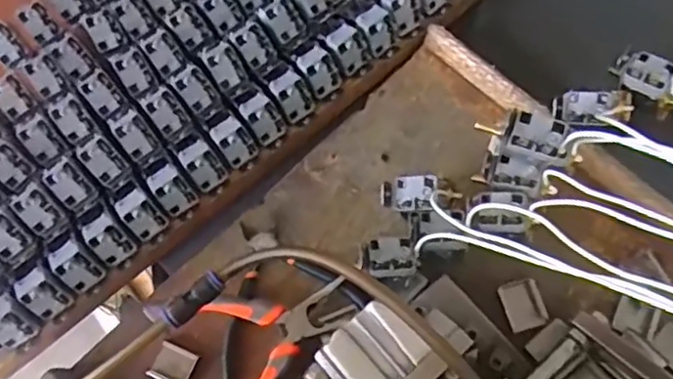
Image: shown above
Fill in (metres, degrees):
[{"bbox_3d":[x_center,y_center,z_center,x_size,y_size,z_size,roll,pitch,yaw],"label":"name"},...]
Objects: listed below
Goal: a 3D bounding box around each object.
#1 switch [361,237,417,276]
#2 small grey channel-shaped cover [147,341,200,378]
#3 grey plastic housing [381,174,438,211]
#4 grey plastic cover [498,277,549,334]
[{"bbox_3d":[0.033,0.044,0.403,0.034,0.012,0.023,-1,69,3],"label":"switch"},{"bbox_3d":[-0.114,0.125,0.439,0.028,0.008,0.026,23,73,12],"label":"small grey channel-shaped cover"},{"bbox_3d":[0.049,0.003,0.413,0.038,0.016,0.023,-6,86,33],"label":"grey plastic housing"},{"bbox_3d":[0.130,0.080,0.434,0.025,0.007,0.034,-14,71,-3],"label":"grey plastic cover"}]

